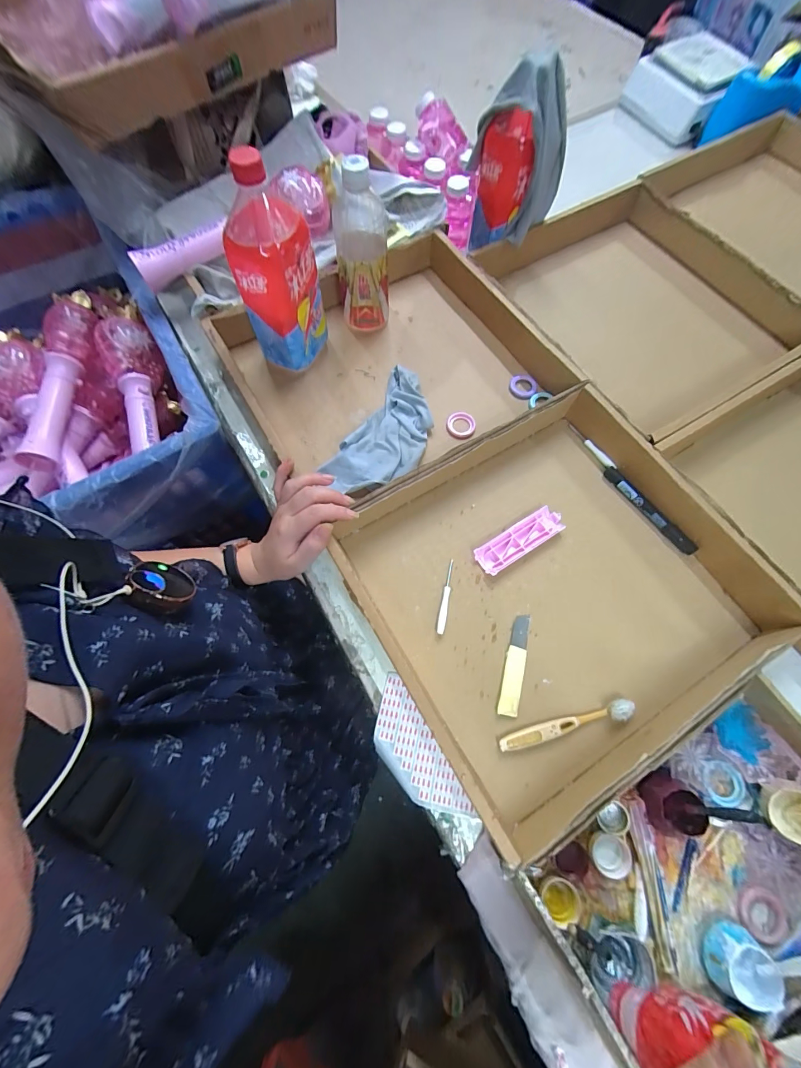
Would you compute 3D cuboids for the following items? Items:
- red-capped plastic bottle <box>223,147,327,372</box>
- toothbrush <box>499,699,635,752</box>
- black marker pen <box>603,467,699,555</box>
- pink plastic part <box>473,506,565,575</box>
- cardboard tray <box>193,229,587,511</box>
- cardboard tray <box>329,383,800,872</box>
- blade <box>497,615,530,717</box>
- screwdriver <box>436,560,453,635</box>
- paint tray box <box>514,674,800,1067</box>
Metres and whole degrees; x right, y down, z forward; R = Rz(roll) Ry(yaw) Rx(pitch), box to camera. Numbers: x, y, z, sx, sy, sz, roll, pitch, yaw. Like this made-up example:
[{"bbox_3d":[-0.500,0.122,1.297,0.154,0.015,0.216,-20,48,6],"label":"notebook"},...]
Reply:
[{"bbox_3d":[-0.147,-0.305,0.459,0.093,0.218,0.092,-18,70,-8],"label":"red-capped plastic bottle"},{"bbox_3d":[0.164,0.188,0.381,0.137,0.013,0.017,-13,69,-6],"label":"toothbrush"},{"bbox_3d":[0.296,-0.029,0.464,0.016,0.013,0.132,-33,73,-13],"label":"black marker pen"},{"bbox_3d":[0.138,0.007,0.451,0.111,0.014,0.034,-30,72,-12],"label":"pink plastic part"},{"bbox_3d":[-0.022,-0.222,0.525,0.374,0.063,0.344,-30,72,-12],"label":"cardboard tray"},{"bbox_3d":[0.158,0.052,0.417,0.365,0.054,0.358,-30,72,-12],"label":"cardboard tray"},{"bbox_3d":[0.118,0.133,0.400,0.019,0.008,0.101,15,69,5],"label":"blade"},{"bbox_3d":[0.049,0.067,0.423,0.009,0.007,0.083,10,69,3],"label":"screwdriver"},{"bbox_3d":[0.259,0.280,0.326,0.288,0.049,0.185,-28,72,-11],"label":"paint tray box"}]

